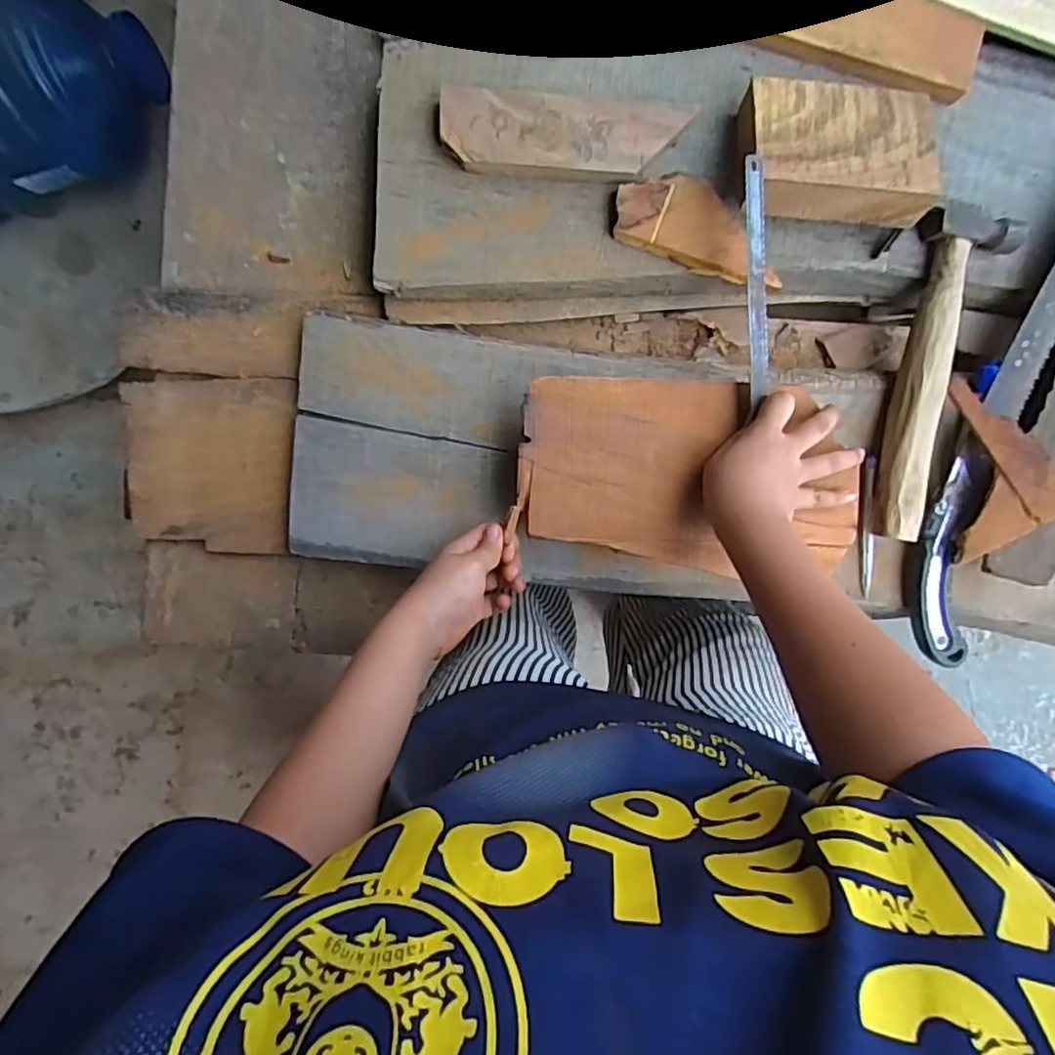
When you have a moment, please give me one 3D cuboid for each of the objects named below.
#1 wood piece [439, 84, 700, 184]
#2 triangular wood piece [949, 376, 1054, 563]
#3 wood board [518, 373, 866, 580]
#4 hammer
[{"bbox_3d":[0.032,-0.331,0.542,0.205,0.025,0.063,3,95,0],"label":"wood piece"},{"bbox_3d":[0.433,-0.055,0.571,0.076,0.031,0.157,-8,95,1],"label":"triangular wood piece"},{"bbox_3d":[0.139,-0.045,0.545,0.289,0.023,0.155,7,95,0],"label":"wood board"},{"bbox_3d":[0.370,-0.136,0.584,0.114,0.043,0.292,3,95,0],"label":"hammer"}]

